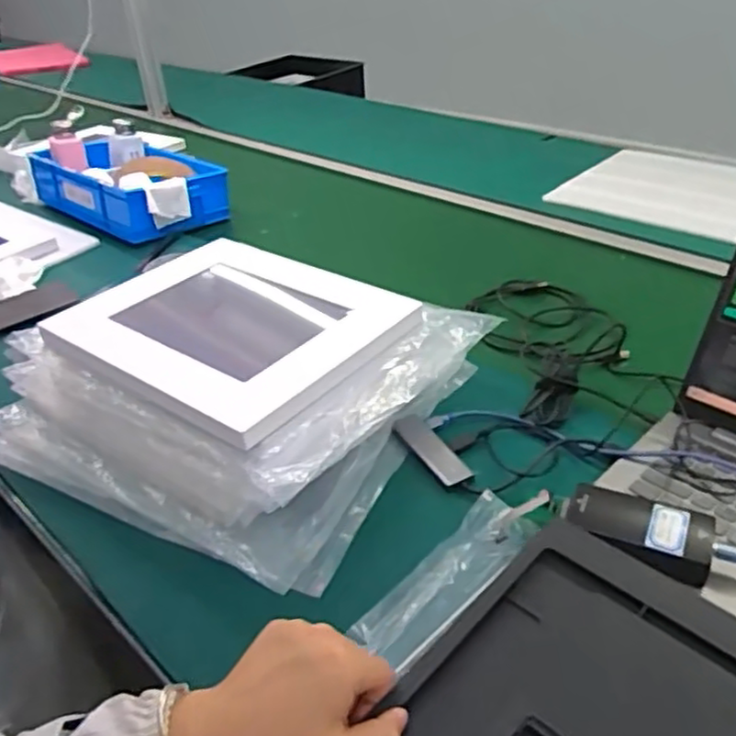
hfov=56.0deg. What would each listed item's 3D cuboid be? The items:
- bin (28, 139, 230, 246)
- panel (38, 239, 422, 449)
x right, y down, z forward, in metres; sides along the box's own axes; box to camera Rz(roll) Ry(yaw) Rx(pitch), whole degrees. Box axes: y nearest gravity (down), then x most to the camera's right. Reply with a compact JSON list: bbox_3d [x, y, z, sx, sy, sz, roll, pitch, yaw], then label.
[{"bbox_3d":[-0.443,-0.329,1.229,0.431,0.082,0.180,24,43,34],"label":"bin"},{"bbox_3d":[-0.139,-0.050,0.698,0.310,0.025,0.240,24,43,34],"label":"panel"}]

